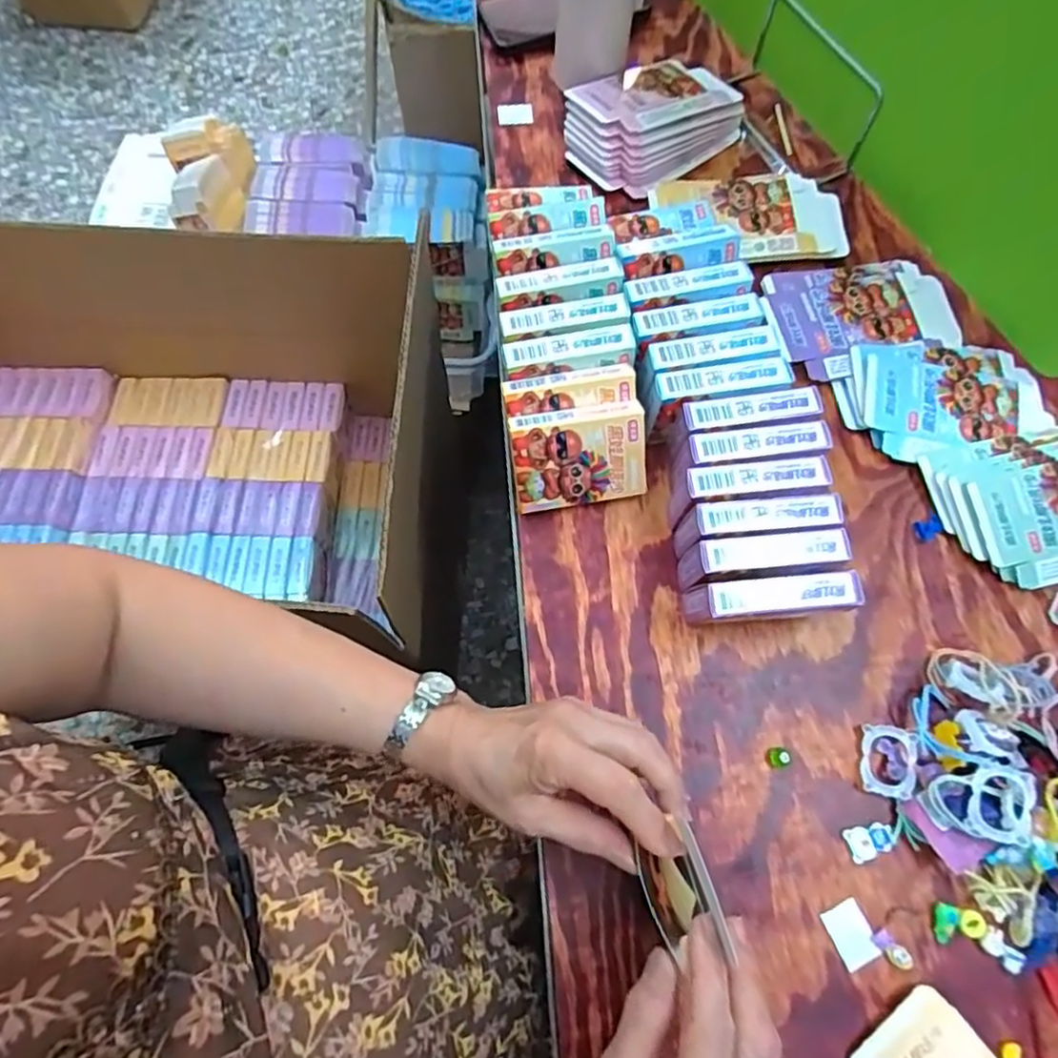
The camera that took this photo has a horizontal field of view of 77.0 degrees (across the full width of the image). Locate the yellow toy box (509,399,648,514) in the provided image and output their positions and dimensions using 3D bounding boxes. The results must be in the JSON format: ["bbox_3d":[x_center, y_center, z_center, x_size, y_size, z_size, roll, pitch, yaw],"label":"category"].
[{"bbox_3d":[0.035,-0.049,0.468,0.091,0.066,0.021,-8,34,-1],"label":"yellow toy box"}]

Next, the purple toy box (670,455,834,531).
[{"bbox_3d":[0.147,-0.022,0.458,0.096,0.067,0.023,-7,70,-2],"label":"purple toy box"}]

